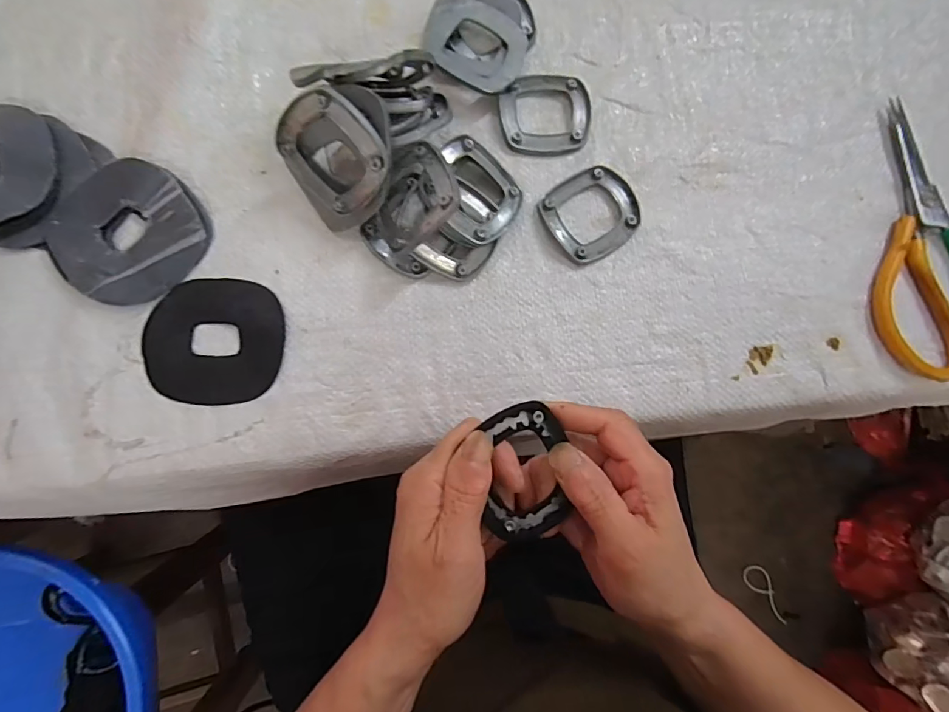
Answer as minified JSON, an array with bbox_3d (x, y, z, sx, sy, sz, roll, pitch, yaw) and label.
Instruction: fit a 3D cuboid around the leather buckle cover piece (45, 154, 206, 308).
[{"bbox_3d":[-0.212,-0.077,0.285,0.082,0.015,0.082,0,83,-3],"label":"leather buckle cover piece"}]

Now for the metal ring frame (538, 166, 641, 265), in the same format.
[{"bbox_3d":[0.076,-0.093,0.310,0.062,0.008,0.055,-35,86,-6],"label":"metal ring frame"}]

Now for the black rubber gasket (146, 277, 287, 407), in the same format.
[{"bbox_3d":[-0.157,-0.010,0.284,0.080,0.004,0.075,1,83,-3],"label":"black rubber gasket"}]

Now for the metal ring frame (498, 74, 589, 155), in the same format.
[{"bbox_3d":[0.047,-0.165,0.317,0.061,0.007,0.057,-6,83,-4],"label":"metal ring frame"}]

